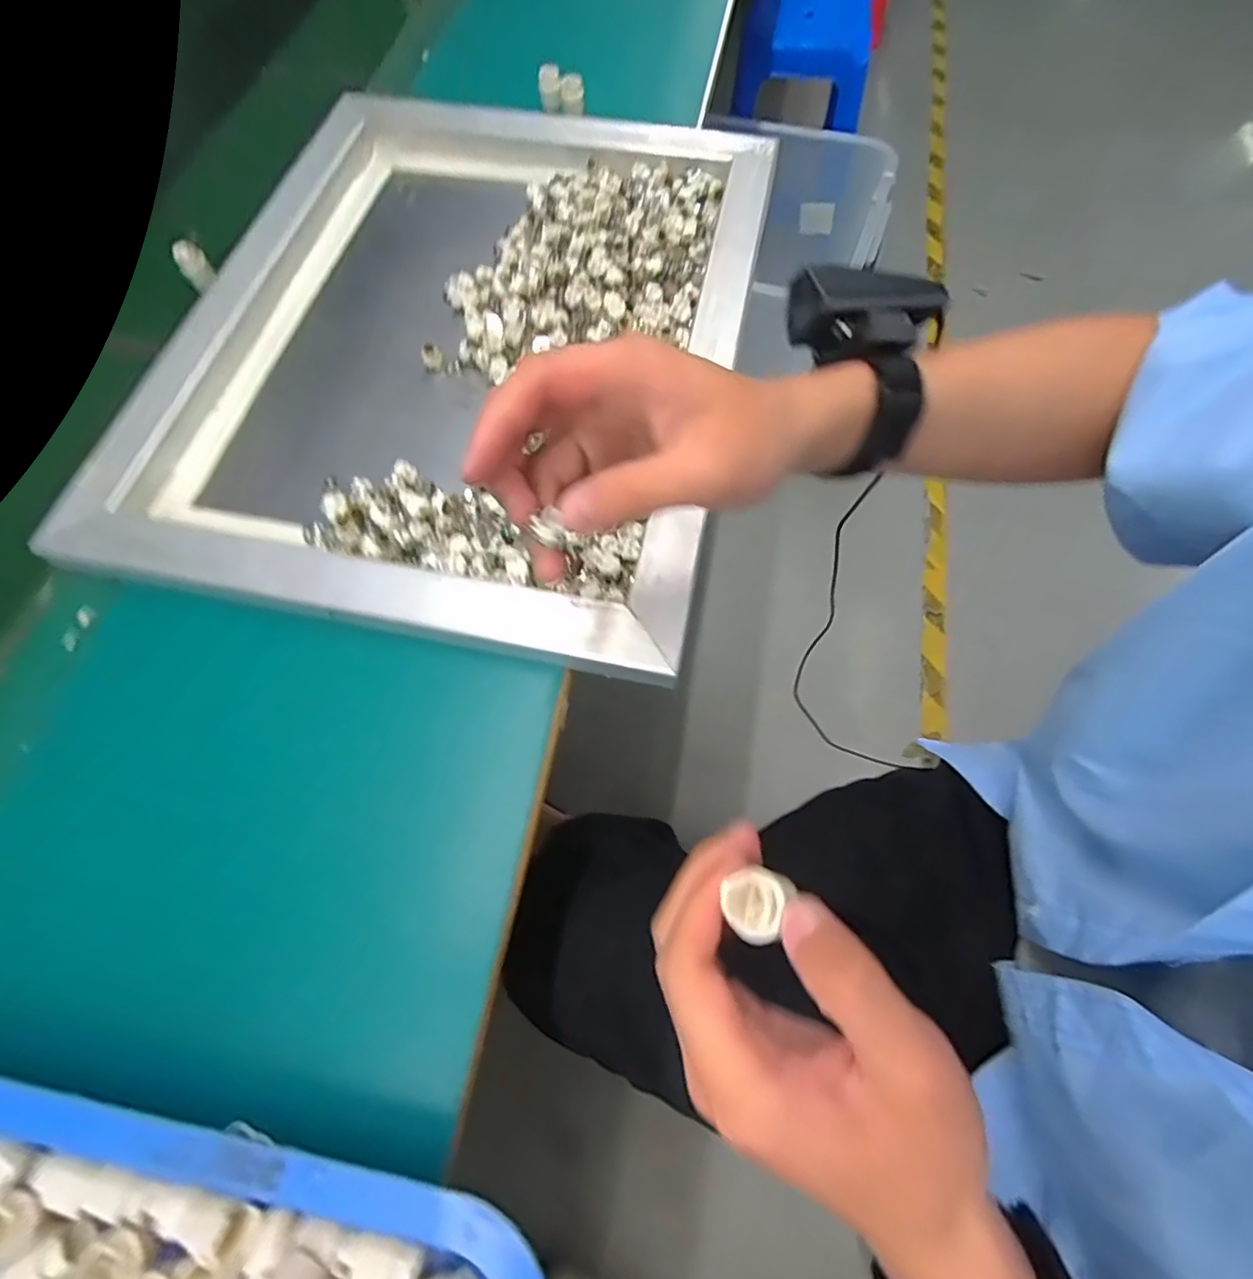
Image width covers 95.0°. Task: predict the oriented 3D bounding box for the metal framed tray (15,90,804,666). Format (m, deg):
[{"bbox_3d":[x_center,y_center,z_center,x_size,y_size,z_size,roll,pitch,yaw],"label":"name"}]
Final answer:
[{"bbox_3d":[-0.123,-0.249,0.450,0.423,0.040,0.522,10,68,7],"label":"metal framed tray"}]

